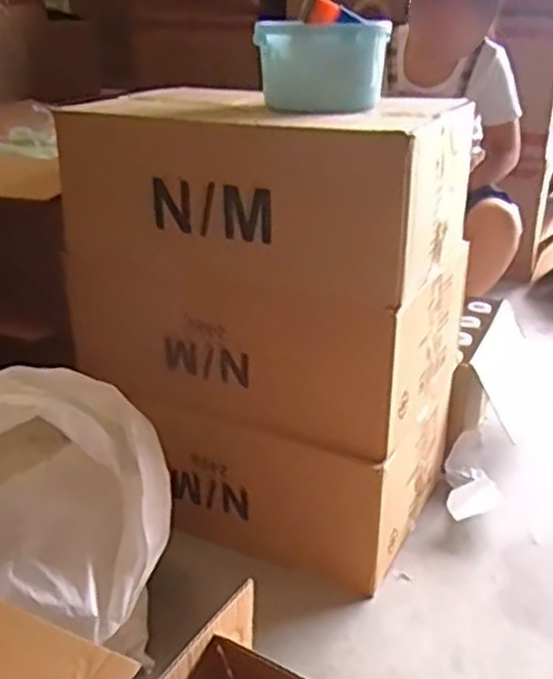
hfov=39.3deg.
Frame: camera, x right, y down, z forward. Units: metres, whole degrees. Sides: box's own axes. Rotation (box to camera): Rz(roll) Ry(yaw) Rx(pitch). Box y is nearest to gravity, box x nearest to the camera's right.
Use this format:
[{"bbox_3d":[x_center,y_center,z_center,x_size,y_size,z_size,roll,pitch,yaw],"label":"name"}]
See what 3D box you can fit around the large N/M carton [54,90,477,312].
[{"bbox_3d":[-0.020,-0.248,1.285,0.612,0.263,0.336,10,26,17],"label":"large N/M carton"}]

